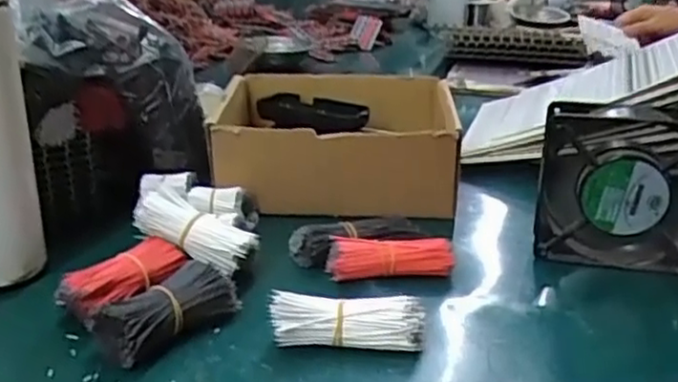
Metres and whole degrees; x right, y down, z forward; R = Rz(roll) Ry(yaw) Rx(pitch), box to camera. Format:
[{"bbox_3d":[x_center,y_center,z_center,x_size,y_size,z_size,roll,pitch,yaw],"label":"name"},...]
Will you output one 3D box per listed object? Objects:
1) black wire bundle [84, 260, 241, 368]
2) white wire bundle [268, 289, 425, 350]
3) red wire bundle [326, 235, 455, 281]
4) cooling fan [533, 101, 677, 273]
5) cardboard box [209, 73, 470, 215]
[{"bbox_3d":[-0.109,0.078,0.453,0.046,0.036,0.098,12,25,28],"label":"black wire bundle"},{"bbox_3d":[0.005,0.085,0.441,0.096,0.034,0.025,1,22,3],"label":"white wire bundle"},{"bbox_3d":[0.038,0.052,0.521,0.092,0.028,0.025,0,22,-1],"label":"red wire bundle"},{"bbox_3d":[0.214,0.001,0.523,0.118,0.124,0.035,7,23,17],"label":"cooling fan"},{"bbox_3d":[0.000,-0.054,0.696,0.232,0.096,0.202,6,20,5],"label":"cardboard box"}]

